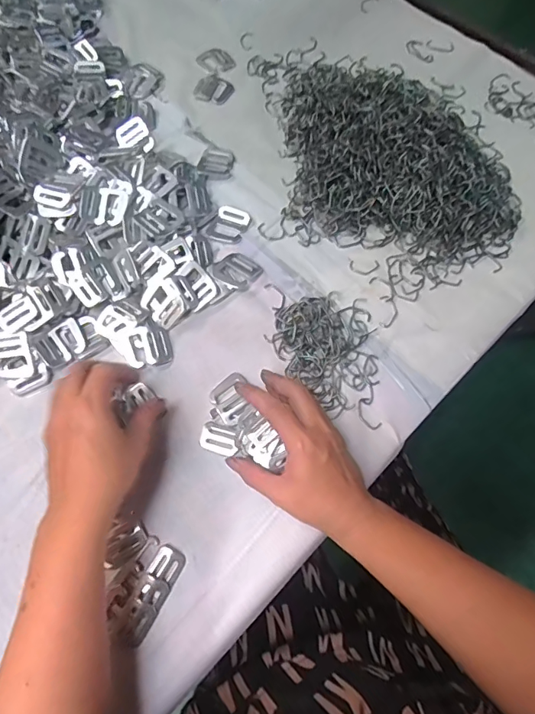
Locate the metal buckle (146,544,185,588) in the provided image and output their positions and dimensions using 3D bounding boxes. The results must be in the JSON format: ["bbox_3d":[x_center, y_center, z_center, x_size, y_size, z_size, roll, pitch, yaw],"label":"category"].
[{"bbox_3d":[-0.083,0.170,0.379,0.025,0.004,0.027,27,70,10],"label":"metal buckle"}]

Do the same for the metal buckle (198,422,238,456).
[{"bbox_3d":[-0.044,0.074,0.418,0.037,0.004,0.024,18,75,14],"label":"metal buckle"}]

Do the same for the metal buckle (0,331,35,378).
[{"bbox_3d":[-0.240,-0.001,0.433,0.038,0.006,0.044,-7,106,1],"label":"metal buckle"}]

